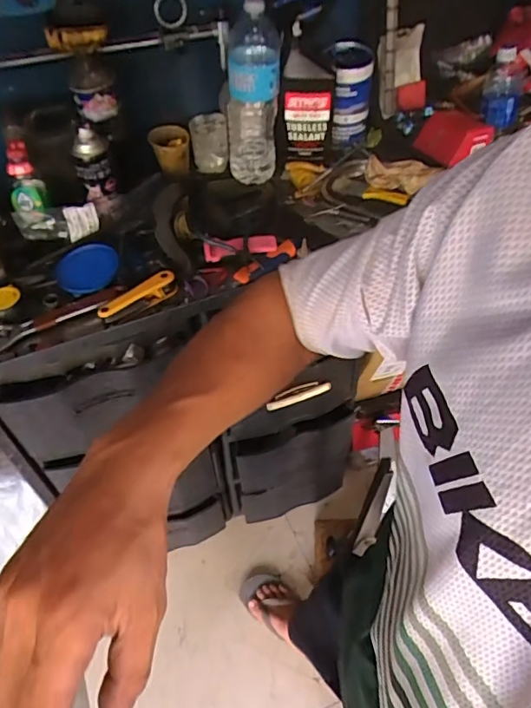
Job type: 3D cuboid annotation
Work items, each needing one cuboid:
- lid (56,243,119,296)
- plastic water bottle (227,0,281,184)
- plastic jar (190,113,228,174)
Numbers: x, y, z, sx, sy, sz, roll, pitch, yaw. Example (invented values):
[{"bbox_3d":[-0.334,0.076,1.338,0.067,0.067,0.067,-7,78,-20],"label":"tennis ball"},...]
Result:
[{"bbox_3d":[-0.294,-0.145,0.878,0.088,0.018,0.103,35,60,28],"label":"lid"},{"bbox_3d":[-0.023,-0.458,0.966,0.104,0.286,0.100,-3,49,0],"label":"plastic water bottle"},{"bbox_3d":[-0.110,-0.420,1.062,0.072,0.092,0.060,-7,49,-3],"label":"plastic jar"}]

